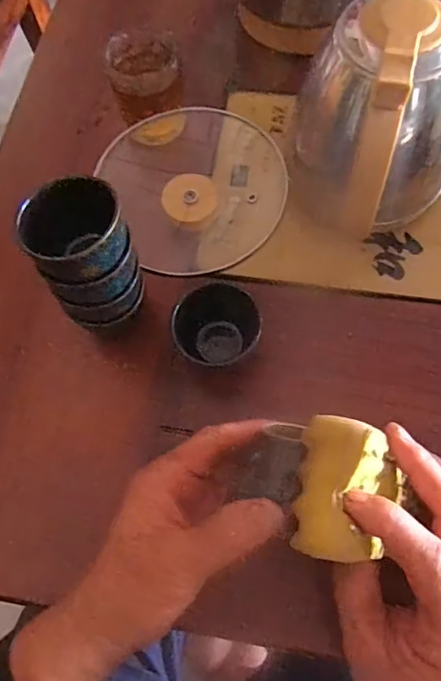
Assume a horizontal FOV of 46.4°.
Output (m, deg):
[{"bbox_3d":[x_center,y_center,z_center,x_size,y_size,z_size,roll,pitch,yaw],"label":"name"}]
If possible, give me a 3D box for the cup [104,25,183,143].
[{"bbox_3d":[-0.062,-0.213,0.441,0.055,0.071,0.058,-1,69,3],"label":"cup"}]

